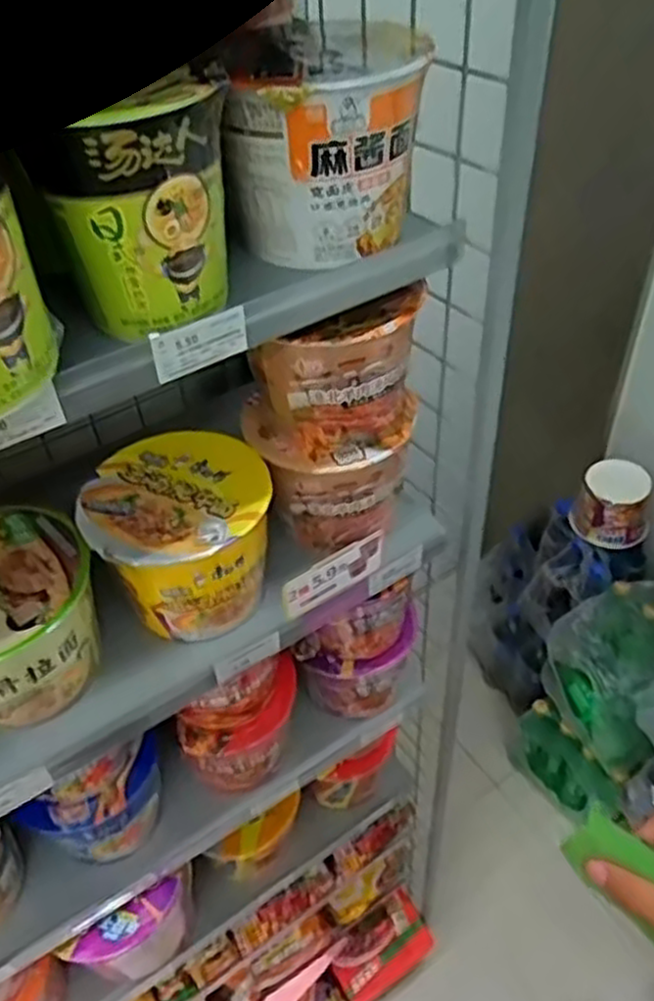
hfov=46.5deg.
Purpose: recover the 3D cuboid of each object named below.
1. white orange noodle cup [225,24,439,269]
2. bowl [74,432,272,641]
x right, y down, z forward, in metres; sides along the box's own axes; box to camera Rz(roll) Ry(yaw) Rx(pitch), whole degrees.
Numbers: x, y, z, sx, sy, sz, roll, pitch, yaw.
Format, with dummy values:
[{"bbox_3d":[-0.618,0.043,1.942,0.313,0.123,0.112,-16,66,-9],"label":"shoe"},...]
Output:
[{"bbox_3d":[0.002,-0.203,0.440,0.101,0.110,0.106,0,45,3],"label":"white orange noodle cup"},{"bbox_3d":[-0.106,0.027,0.569,0.126,0.096,0.122,-1,44,1],"label":"bowl"}]

